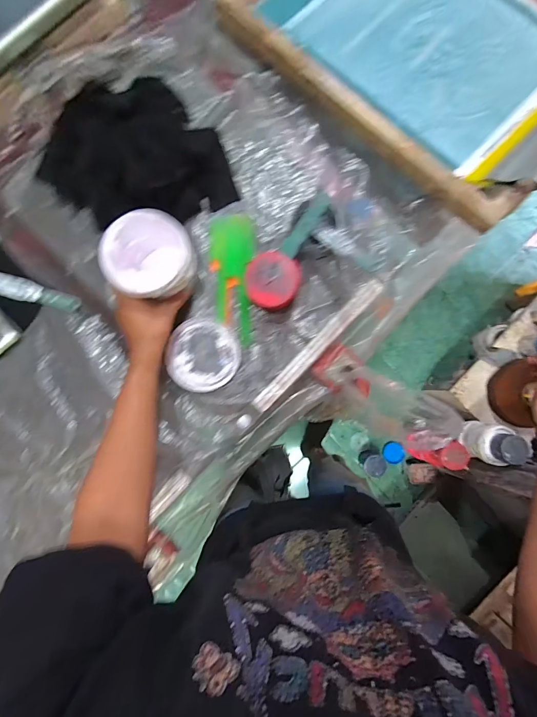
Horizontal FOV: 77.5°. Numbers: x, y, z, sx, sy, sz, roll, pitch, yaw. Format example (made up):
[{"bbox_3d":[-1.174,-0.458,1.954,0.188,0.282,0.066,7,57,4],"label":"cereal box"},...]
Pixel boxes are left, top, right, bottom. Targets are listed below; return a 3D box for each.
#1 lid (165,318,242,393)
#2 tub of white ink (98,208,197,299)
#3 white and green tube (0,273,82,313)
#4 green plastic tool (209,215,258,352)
[{"bbox_3d":[-0.118,-0.005,0.606,0.128,0.020,0.128,0,85,-1],"label":"lid"},{"bbox_3d":[-0.192,-0.160,0.563,0.130,0.114,0.132,0,90,-4],"label":"tub of white ink"},{"bbox_3d":[-0.455,-0.124,0.623,0.216,0.039,0.046,14,86,-1],"label":"white and green tube"},{"bbox_3d":[-0.068,-0.149,0.627,0.082,0.022,0.242,1,85,-1],"label":"green plastic tool"}]

